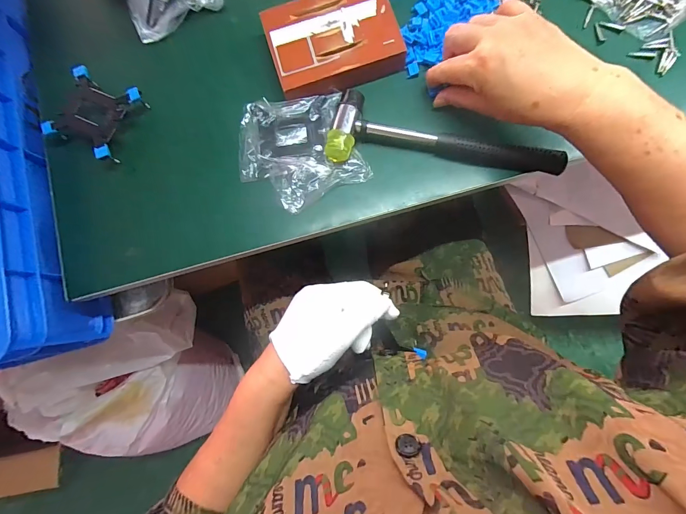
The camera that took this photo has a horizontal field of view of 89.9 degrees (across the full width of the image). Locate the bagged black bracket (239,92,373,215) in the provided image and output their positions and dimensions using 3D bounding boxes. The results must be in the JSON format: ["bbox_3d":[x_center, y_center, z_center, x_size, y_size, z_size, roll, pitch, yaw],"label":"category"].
[{"bbox_3d":[-0.052,-0.122,0.381,0.127,0.010,0.130,-22,83,1],"label":"bagged black bracket"}]

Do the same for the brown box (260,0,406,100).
[{"bbox_3d":[-0.012,-0.243,0.381,0.135,0.024,0.106,-17,83,1],"label":"brown box"}]

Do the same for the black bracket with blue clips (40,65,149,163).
[{"bbox_3d":[-0.282,-0.163,0.390,0.088,0.026,0.085,25,86,6],"label":"black bracket with blue clips"}]

